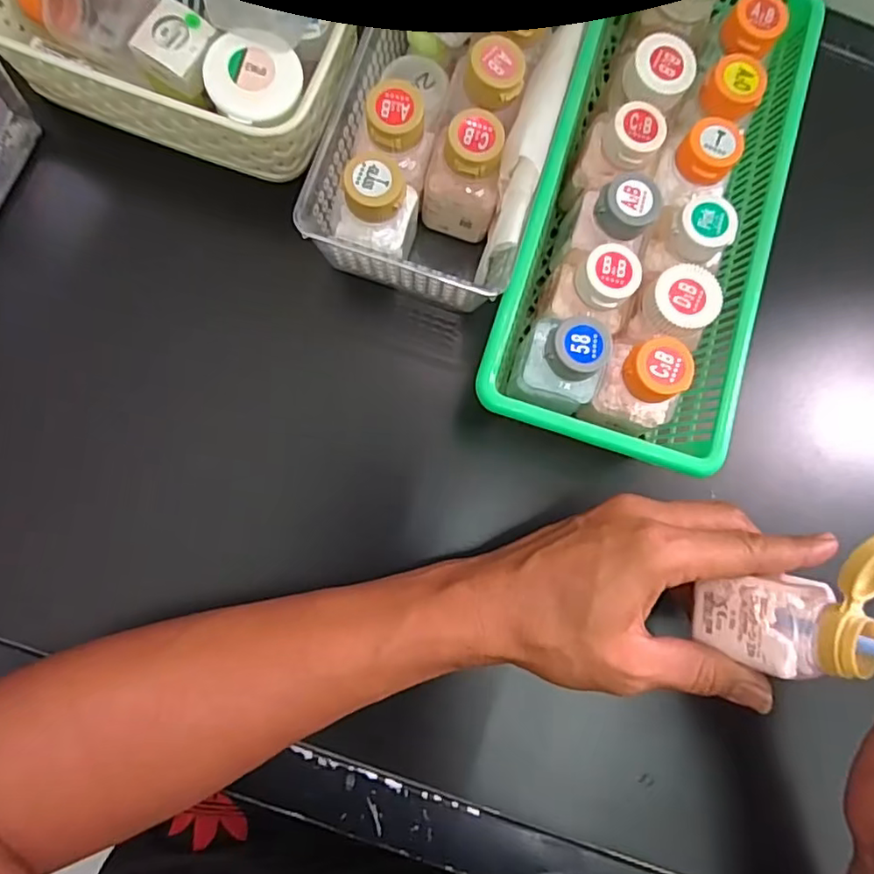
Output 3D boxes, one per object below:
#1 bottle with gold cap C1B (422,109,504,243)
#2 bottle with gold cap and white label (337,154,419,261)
[{"bbox_3d":[0.014,-0.145,0.320,0.038,0.067,0.034,8,81,-4],"label":"bottle with gold cap C1B"},{"bbox_3d":[-0.031,-0.119,0.311,0.035,0.068,0.035,15,81,-3],"label":"bottle with gold cap and white label"}]

